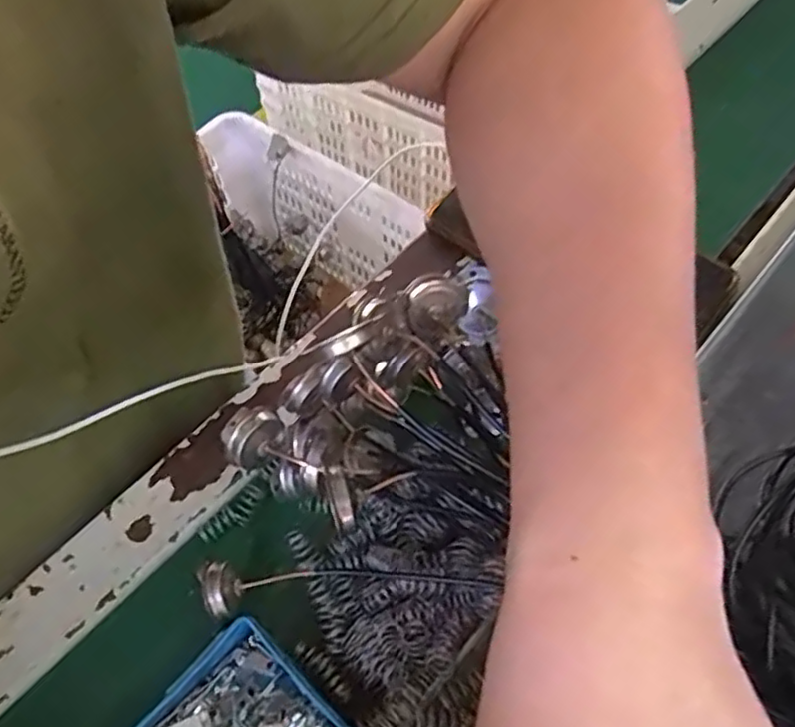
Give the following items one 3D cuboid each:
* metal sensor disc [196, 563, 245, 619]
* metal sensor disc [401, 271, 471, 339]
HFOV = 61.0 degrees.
[{"bbox_3d":[-0.073,0.097,0.287,0.015,0.021,0.022,-20,60,-10],"label":"metal sensor disc"},{"bbox_3d":[0.015,-0.025,0.287,0.027,0.005,0.027,-2,84,17],"label":"metal sensor disc"}]

